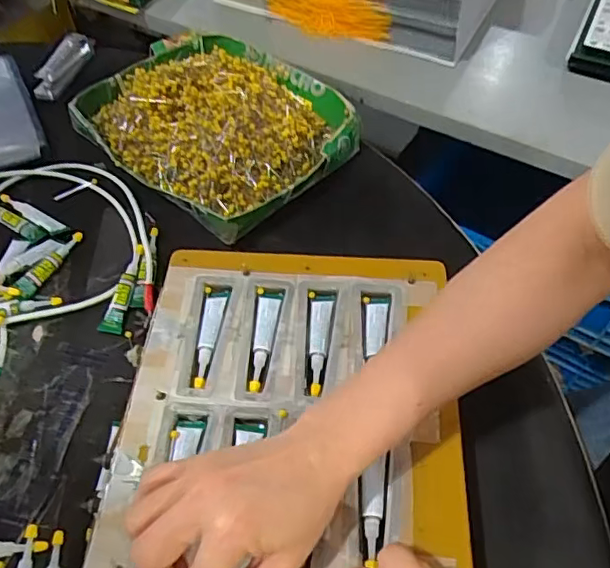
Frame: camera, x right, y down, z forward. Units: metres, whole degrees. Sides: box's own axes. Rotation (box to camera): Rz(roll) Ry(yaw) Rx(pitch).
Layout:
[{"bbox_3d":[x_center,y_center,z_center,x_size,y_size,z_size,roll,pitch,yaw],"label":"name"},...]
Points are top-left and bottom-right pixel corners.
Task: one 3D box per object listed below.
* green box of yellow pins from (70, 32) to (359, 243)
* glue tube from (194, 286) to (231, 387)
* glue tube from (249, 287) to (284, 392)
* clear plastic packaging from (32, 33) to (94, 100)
[{"bbox_3d":[-0.094,-0.179,0.622,0.280,0.051,0.225,37,60,24],"label":"green box of yellow pins"},{"bbox_3d":[-0.076,0.039,0.451,0.018,0.006,0.088,5,54,5],"label":"glue tube"},{"bbox_3d":[-0.033,0.042,0.449,0.019,0.005,0.090,5,54,5],"label":"glue tube"},{"bbox_3d":[-0.308,-0.280,0.737,0.031,0.029,0.130,6,53,3],"label":"clear plastic packaging"}]

